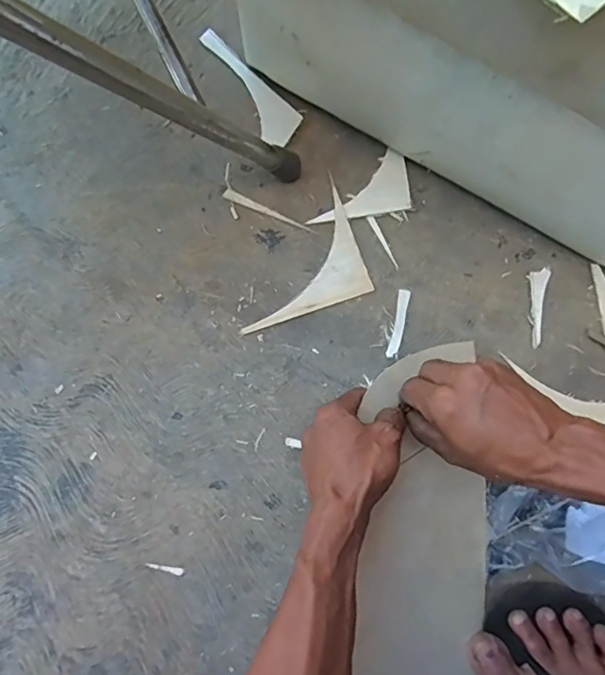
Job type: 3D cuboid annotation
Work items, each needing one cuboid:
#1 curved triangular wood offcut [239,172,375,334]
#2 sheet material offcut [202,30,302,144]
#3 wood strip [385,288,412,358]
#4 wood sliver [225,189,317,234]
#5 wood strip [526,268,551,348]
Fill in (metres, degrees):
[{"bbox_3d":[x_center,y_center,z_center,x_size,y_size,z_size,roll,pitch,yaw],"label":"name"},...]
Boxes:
[{"bbox_3d":[-0.009,-0.086,0.549,0.136,0.007,0.126,-19,79,-4],"label":"curved triangular wood offcut"},{"bbox_3d":[-0.065,-0.278,0.586,0.045,0.014,0.153,-43,82,-8],"label":"sheet material offcut"},{"bbox_3d":[0.098,-0.015,0.535,0.012,0.004,0.073,14,78,2],"label":"wood strip"},{"bbox_3d":[-0.034,-0.135,0.562,0.107,0.004,0.011,24,79,4],"label":"wood sliver"},{"bbox_3d":[0.241,-0.033,0.542,0.019,0.006,0.083,12,78,2],"label":"wood strip"}]

